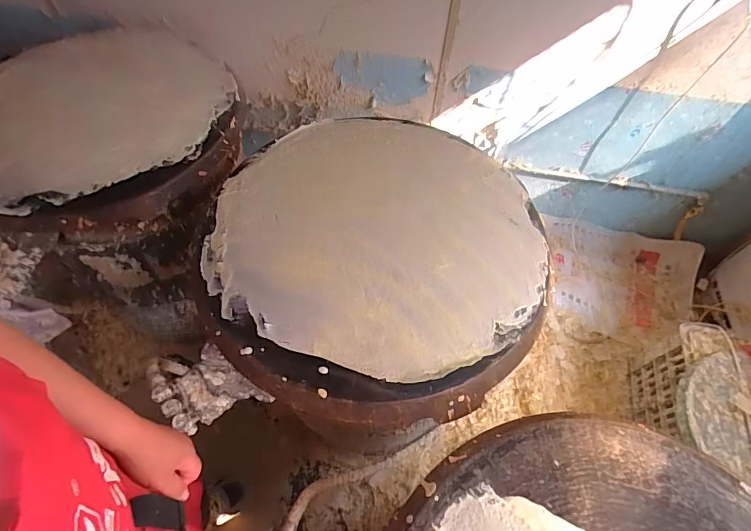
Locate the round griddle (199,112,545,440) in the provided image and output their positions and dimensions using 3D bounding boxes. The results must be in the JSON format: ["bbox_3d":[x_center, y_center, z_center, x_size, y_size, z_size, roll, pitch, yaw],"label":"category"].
[{"bbox_3d":[0.000,-0.032,0.761,0.590,0.044,0.607,1,60,-1],"label":"round griddle"}]

